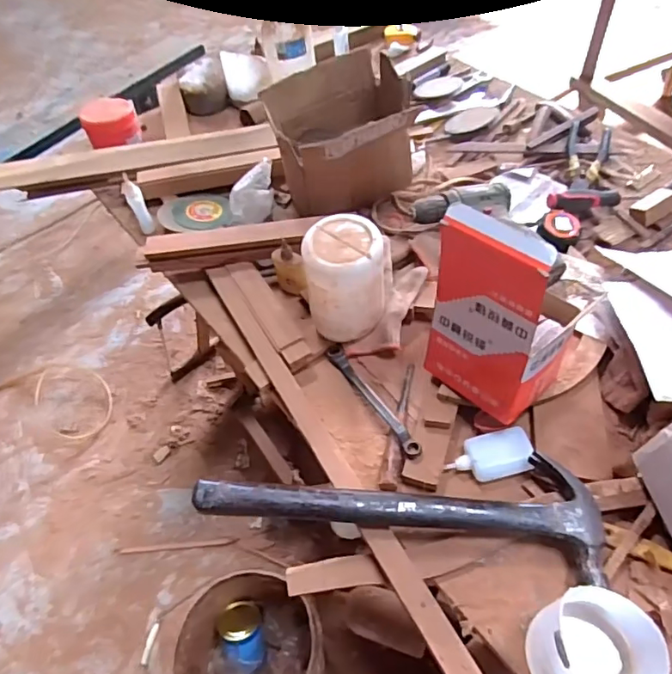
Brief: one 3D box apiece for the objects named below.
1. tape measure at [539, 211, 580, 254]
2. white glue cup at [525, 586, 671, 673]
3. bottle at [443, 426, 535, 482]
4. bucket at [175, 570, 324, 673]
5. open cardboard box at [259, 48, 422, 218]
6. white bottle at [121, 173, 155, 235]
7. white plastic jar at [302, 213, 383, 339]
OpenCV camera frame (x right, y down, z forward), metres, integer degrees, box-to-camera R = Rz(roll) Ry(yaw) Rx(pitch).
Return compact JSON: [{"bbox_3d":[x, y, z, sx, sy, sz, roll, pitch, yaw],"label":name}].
[{"bbox_3d":[0.334,-0.159,0.795,0.057,0.027,0.056,-31,56,-17],"label":"tape measure"},{"bbox_3d":[0.221,0.276,0.467,0.092,0.079,0.090,-3,53,4],"label":"white glue cup"},{"bbox_3d":[0.174,0.133,0.609,0.093,0.023,0.053,-11,53,-2],"label":"bottle"},{"bbox_3d":[-0.152,0.613,1.017,0.244,0.263,0.246,-3,53,4],"label":"bucket"},{"bbox_3d":[0.013,-0.301,0.842,0.204,0.167,0.167,-18,53,-8],"label":"open cardboard box"},{"bbox_3d":[-0.323,-0.215,0.875,0.026,0.101,0.026,-29,36,-18],"label":"white bottle"},{"bbox_3d":[0.013,-0.060,0.680,0.097,0.171,0.087,1,53,7],"label":"white plastic jar"}]

